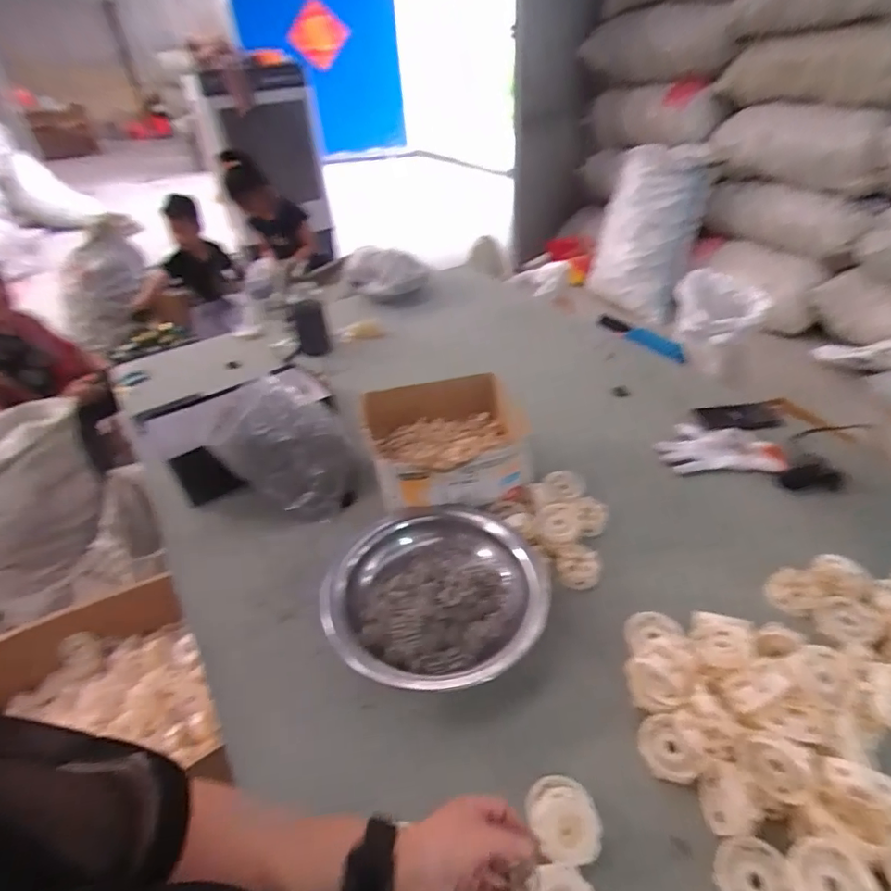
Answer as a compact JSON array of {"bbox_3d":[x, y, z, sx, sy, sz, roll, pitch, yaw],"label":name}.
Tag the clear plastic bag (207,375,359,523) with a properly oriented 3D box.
[{"bbox_3d":[-0.280,0.003,0.967,0.193,0.212,0.172,9,40,17],"label":"clear plastic bag"}]

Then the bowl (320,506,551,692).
[{"bbox_3d":[-0.011,0.201,0.760,0.294,0.068,0.295,-3,38,2],"label":"bowl"}]

